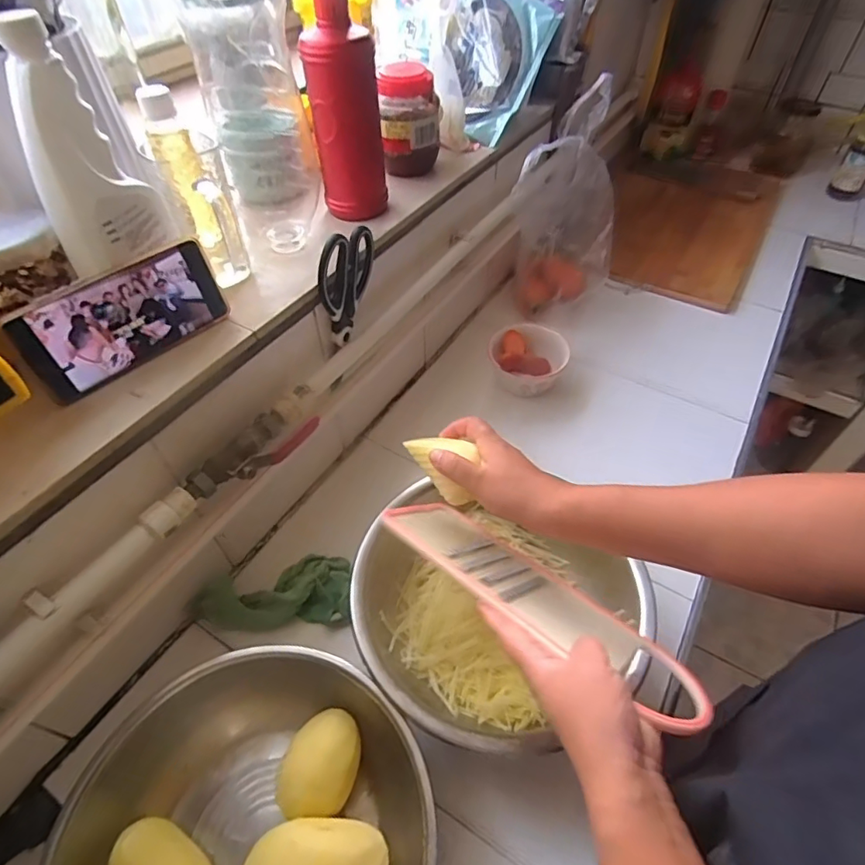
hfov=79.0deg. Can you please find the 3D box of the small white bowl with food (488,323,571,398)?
[{"bbox_3d":[0.137,-0.100,0.757,0.113,0.076,0.114,8,49,8],"label":"small white bowl with food"}]

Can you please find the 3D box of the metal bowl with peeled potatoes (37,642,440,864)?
[{"bbox_3d":[-0.132,0.316,0.398,0.256,0.089,0.253,0,49,0],"label":"metal bowl with peeled potatoes"}]

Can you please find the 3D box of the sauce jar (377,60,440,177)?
[{"bbox_3d":[-0.028,-0.387,0.655,0.070,0.108,0.072,0,49,0],"label":"sauce jar"}]

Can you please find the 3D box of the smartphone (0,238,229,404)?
[{"bbox_3d":[-0.248,-0.095,0.430,0.005,0.076,0.158,24,53,37],"label":"smartphone"}]

